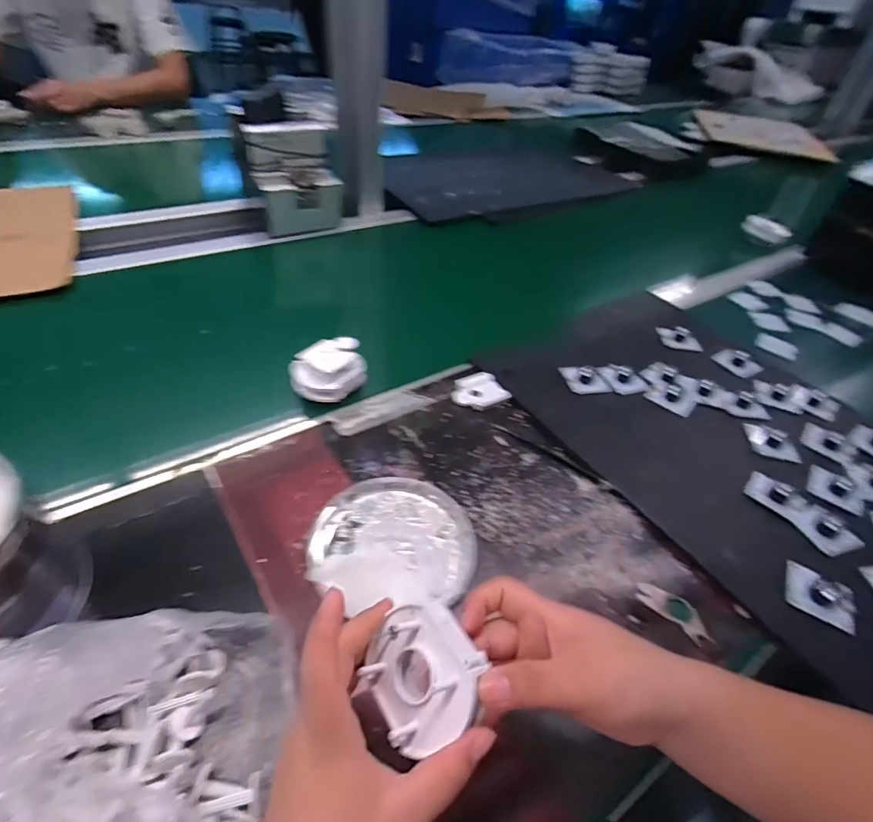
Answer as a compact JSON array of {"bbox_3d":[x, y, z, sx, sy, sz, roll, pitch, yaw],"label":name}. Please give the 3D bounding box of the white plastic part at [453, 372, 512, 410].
[{"bbox_3d":[0.047,-0.023,0.536,0.058,0.011,0.049,-15,49,-21],"label":"white plastic part"}]

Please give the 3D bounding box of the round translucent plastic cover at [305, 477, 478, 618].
[{"bbox_3d":[-0.036,0.103,0.390,0.130,0.023,0.116,-3,46,-11],"label":"round translucent plastic cover"}]

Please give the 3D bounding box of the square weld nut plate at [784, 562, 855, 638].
[{"bbox_3d":[0.312,0.149,0.384,0.050,0.007,0.037,24,62,22],"label":"square weld nut plate"}]

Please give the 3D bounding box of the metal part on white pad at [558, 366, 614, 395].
[{"bbox_3d":[0.179,-0.041,0.559,0.052,0.017,0.041,-4,46,-11],"label":"metal part on white pad"}]

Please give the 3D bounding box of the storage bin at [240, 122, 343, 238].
[{"bbox_3d":[-0.229,-0.373,0.765,0.134,0.137,0.082,-18,50,-24],"label":"storage bin"}]

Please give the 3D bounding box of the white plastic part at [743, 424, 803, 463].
[{"bbox_3d":[0.358,0.033,0.504,0.060,0.018,0.029,38,52,27],"label":"white plastic part"}]

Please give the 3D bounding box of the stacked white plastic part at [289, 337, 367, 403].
[{"bbox_3d":[-0.113,-0.042,0.512,0.056,0.043,0.079,37,52,26],"label":"stacked white plastic part"}]

